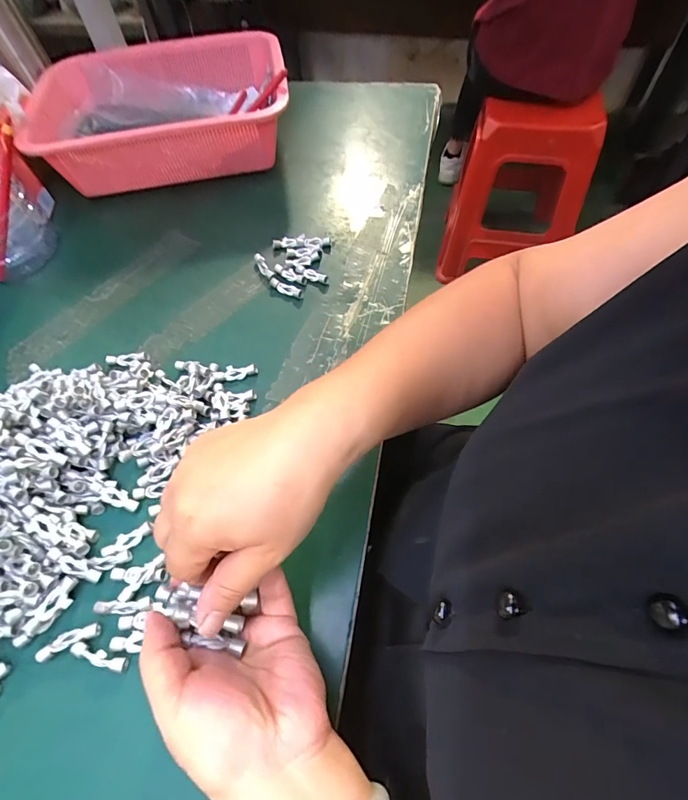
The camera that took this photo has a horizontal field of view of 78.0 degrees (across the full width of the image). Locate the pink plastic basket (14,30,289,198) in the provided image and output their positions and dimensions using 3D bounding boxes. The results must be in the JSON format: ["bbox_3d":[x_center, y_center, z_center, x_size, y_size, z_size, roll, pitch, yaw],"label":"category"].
[{"bbox_3d":[-0.216,-0.356,0.533,0.285,0.097,0.207,-8,58,-1],"label":"pink plastic basket"}]

